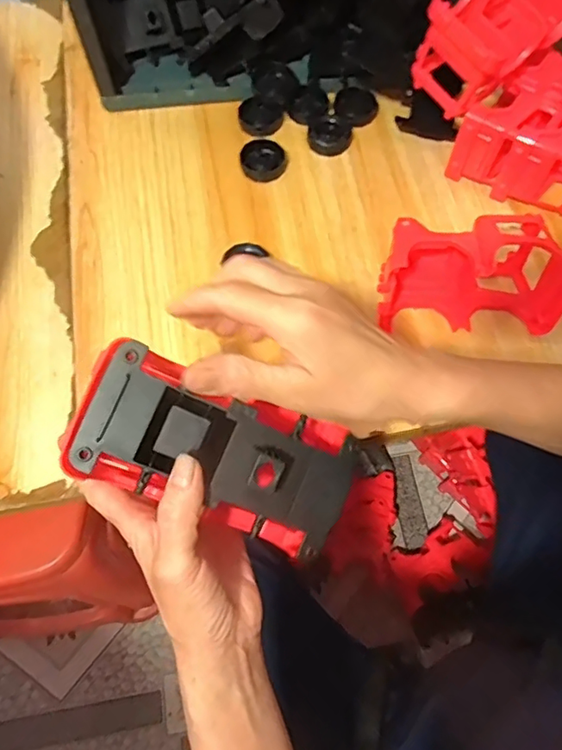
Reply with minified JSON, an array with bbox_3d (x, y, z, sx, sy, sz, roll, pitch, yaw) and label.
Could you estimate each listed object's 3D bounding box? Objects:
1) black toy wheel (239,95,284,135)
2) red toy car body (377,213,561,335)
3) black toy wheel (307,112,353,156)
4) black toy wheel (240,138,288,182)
[{"bbox_3d":[-0.022,-0.282,0.586,0.049,0.016,0.049,1,63,-1],"label":"black toy wheel"},{"bbox_3d":[0.165,-0.093,0.465,0.153,0.079,0.083,3,63,0],"label":"red toy car body"},{"bbox_3d":[0.053,-0.261,0.577,0.047,0.014,0.053,10,63,4],"label":"black toy wheel"},{"bbox_3d":[-0.018,-0.224,0.560,0.047,0.015,0.042,-2,63,-2],"label":"black toy wheel"}]

